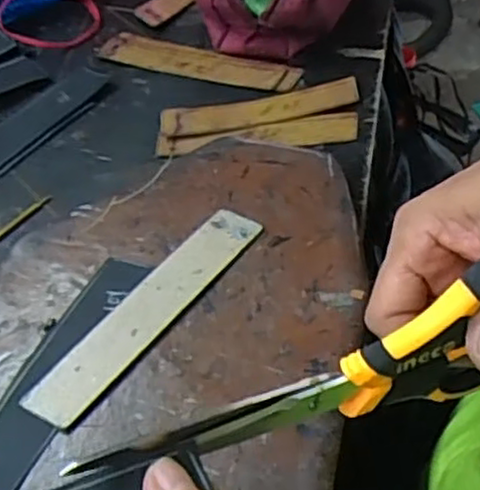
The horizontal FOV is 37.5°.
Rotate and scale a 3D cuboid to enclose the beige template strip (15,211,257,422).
[{"bbox_3d":[-0.041,0.028,0.323,0.026,0.004,0.132,31,60,26],"label":"beige template strip"}]

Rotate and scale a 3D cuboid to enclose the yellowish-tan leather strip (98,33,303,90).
[{"bbox_3d":[-0.028,-0.124,0.469,0.137,0.004,0.025,14,54,15],"label":"yellowish-tan leather strip"}]

